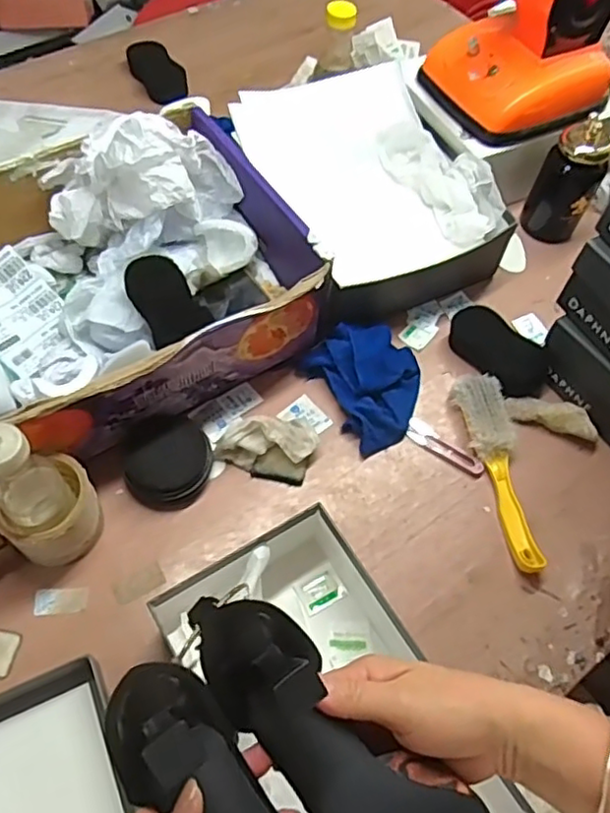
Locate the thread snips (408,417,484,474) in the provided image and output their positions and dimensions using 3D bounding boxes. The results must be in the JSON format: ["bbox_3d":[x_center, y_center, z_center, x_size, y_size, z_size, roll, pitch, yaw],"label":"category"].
[{"bbox_3d":[0.158,0.046,0.731,0.096,0.009,0.029,36,64,16],"label":"thread snips"}]

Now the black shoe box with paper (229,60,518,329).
[{"bbox_3d":[0.074,-0.282,0.841,0.256,0.109,0.320,-24,64,-17],"label":"black shoe box with paper"}]

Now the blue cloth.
[{"bbox_3d":[0.081,-0.033,0.749,0.122,0.052,0.145,-29,66,-19],"label":"blue cloth"}]

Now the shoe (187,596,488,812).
[{"bbox_3d":[0.026,0.209,0.362,0.073,0.065,0.251,-40,78,-23],"label":"shoe"}]

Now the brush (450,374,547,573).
[{"bbox_3d":[0.218,0.066,0.709,0.053,0.038,0.228,-9,61,-9],"label":"brush"}]

